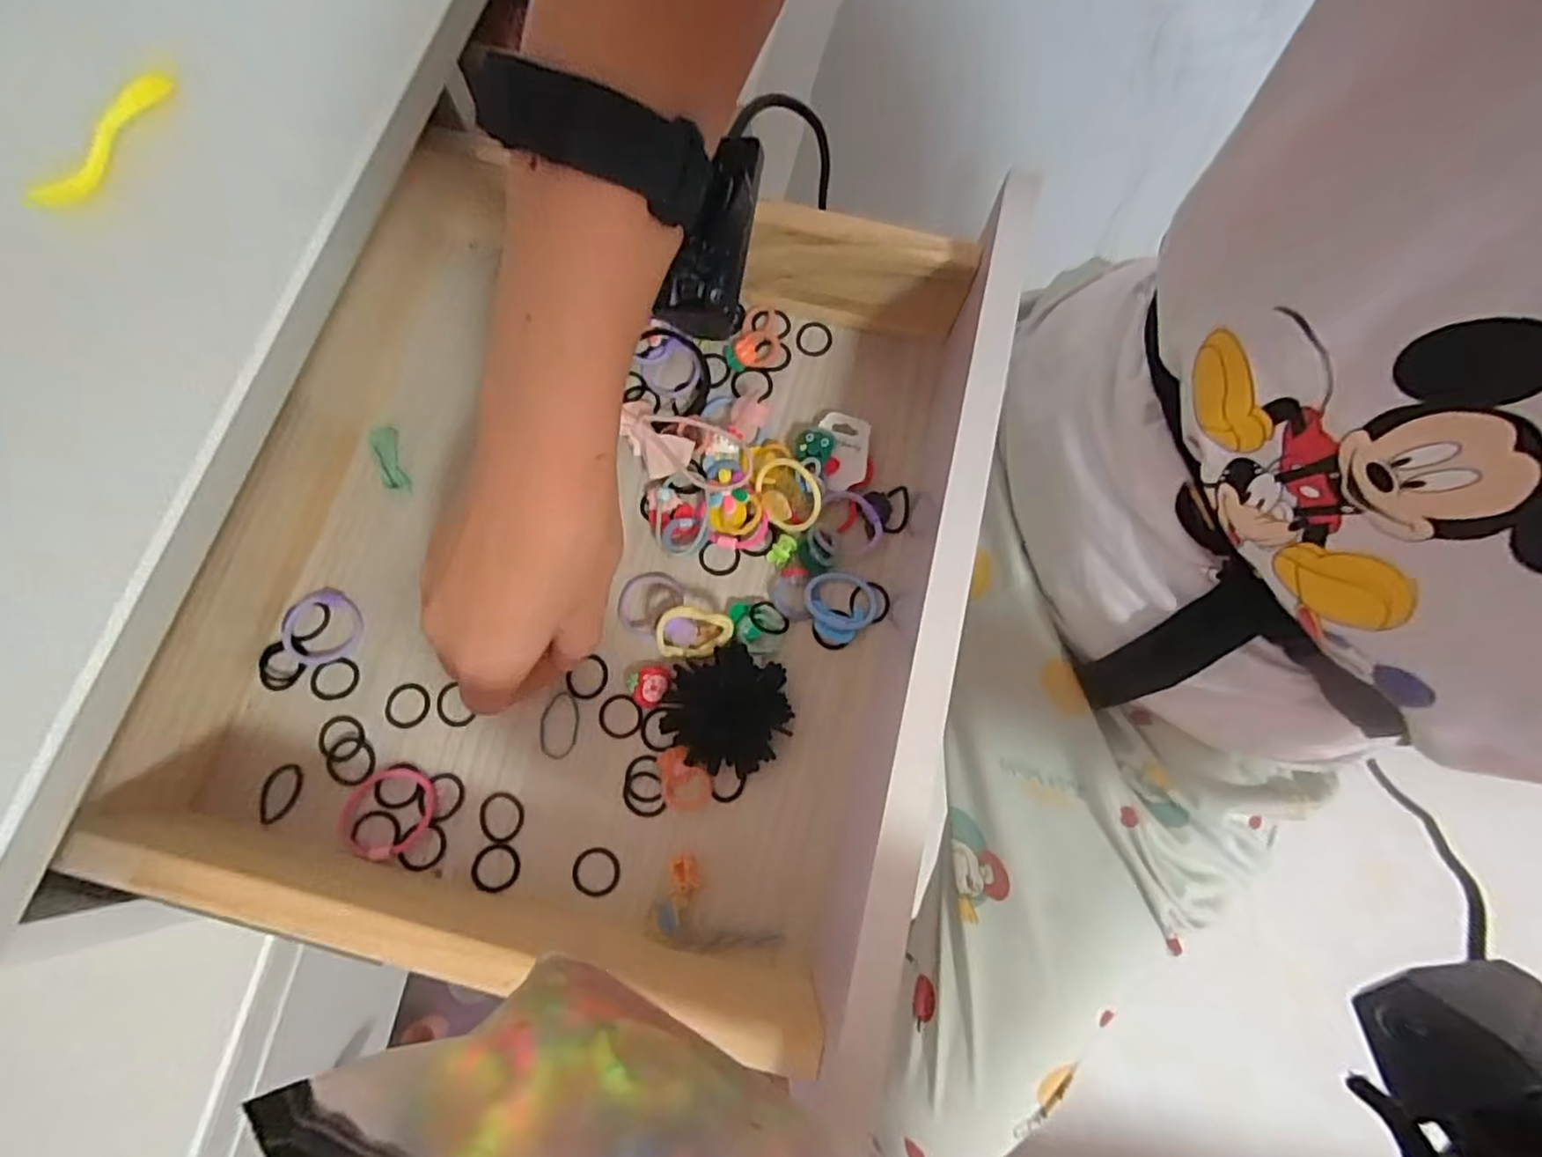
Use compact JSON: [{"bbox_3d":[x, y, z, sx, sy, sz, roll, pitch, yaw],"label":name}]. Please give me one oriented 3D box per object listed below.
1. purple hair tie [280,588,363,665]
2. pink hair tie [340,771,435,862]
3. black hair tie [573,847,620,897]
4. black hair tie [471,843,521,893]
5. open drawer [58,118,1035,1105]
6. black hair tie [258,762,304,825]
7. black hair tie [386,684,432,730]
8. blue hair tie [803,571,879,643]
[{"bbox_3d":[-0.216,0.023,0.320,0.036,0.004,0.037,0,74,0],"label":"purple hair tie"},{"bbox_3d":[-0.172,0.104,0.298,0.039,0.004,0.037,-2,74,-1],"label":"pink hair tie"},{"bbox_3d":[-0.077,0.129,0.294,0.021,0.004,0.020,0,74,0],"label":"black hair tie"},{"bbox_3d":[-0.122,0.127,0.294,0.022,0.004,0.020,0,74,0],"label":"black hair tie"},{"bbox_3d":[-0.074,-0.025,0.294,0.295,0.089,0.330,16,75,4],"label":"open drawer"},{"bbox_3d":[-0.222,0.097,0.301,0.017,0.004,0.026,5,74,1],"label":"black hair tie"},{"bbox_3d":[-0.170,0.059,0.311,0.020,0.004,0.021,0,74,0],"label":"black hair tie"},{"bbox_3d":[0.034,0.011,0.325,0.036,0.007,0.032,-41,78,-11],"label":"blue hair tie"}]

